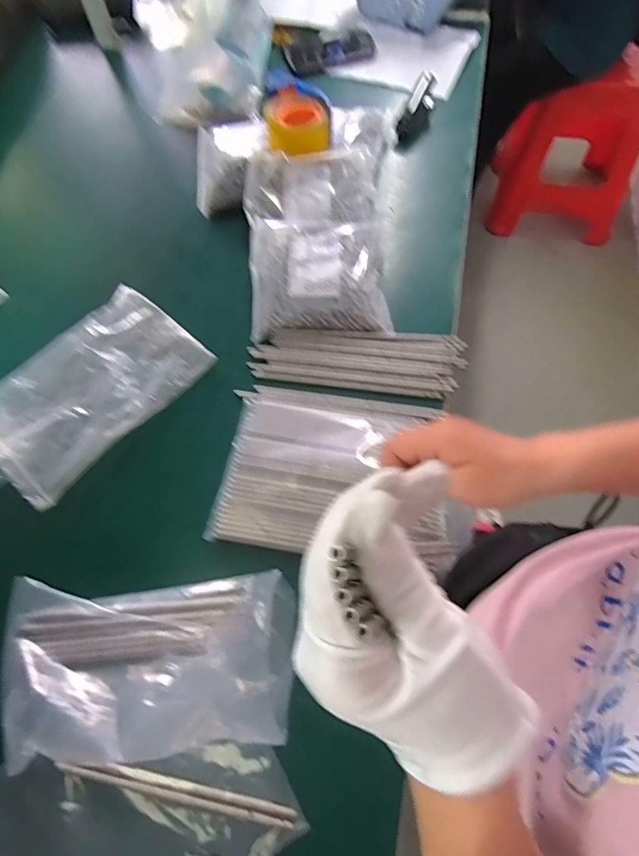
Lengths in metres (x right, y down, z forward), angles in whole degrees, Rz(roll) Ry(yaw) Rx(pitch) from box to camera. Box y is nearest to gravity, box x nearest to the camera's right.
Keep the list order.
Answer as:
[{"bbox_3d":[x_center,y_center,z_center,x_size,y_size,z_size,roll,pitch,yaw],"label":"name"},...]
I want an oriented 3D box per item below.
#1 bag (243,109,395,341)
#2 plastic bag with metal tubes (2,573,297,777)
[{"bbox_3d":[-0.003,-0.332,0.744,0.212,0.068,0.415,-1,64,3],"label":"bag"},{"bbox_3d":[-0.187,0.242,0.507,0.308,0.045,0.167,-4,64,1],"label":"plastic bag with metal tubes"}]

